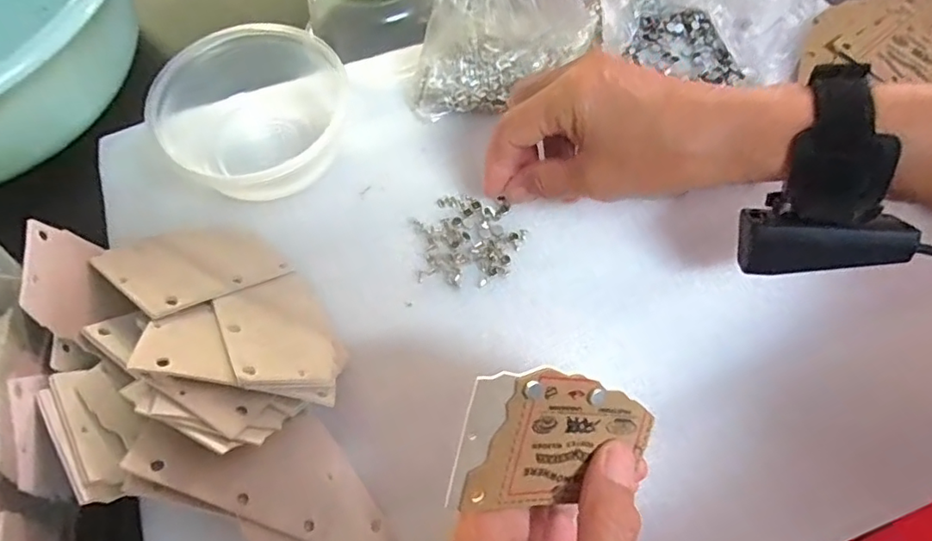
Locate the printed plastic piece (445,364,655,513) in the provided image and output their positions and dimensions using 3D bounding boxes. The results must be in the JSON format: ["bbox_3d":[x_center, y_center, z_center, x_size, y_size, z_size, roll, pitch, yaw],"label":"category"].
[{"bbox_3d":[0.035,0.065,0.214,0.080,0.004,0.053,10,98,-26],"label":"printed plastic piece"}]

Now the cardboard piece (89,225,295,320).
[{"bbox_3d":[-0.142,-0.005,0.295,0.060,0.005,0.085,34,30,19],"label":"cardboard piece"}]

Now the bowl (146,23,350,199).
[{"bbox_3d":[-0.125,-0.094,0.337,0.112,0.061,0.090,-27,65,-10],"label":"bowl"}]

